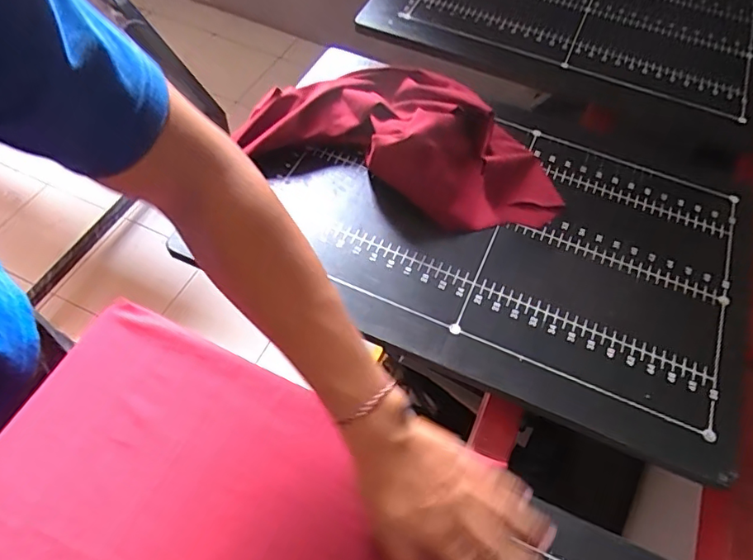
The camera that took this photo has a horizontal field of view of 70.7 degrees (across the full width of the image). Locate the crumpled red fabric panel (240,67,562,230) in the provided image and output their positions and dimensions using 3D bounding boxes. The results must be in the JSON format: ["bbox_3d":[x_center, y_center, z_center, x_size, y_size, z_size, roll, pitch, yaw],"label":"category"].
[{"bbox_3d":[0.043,-0.187,0.637,0.372,0.066,0.217,18,58,7],"label":"crumpled red fabric panel"}]

